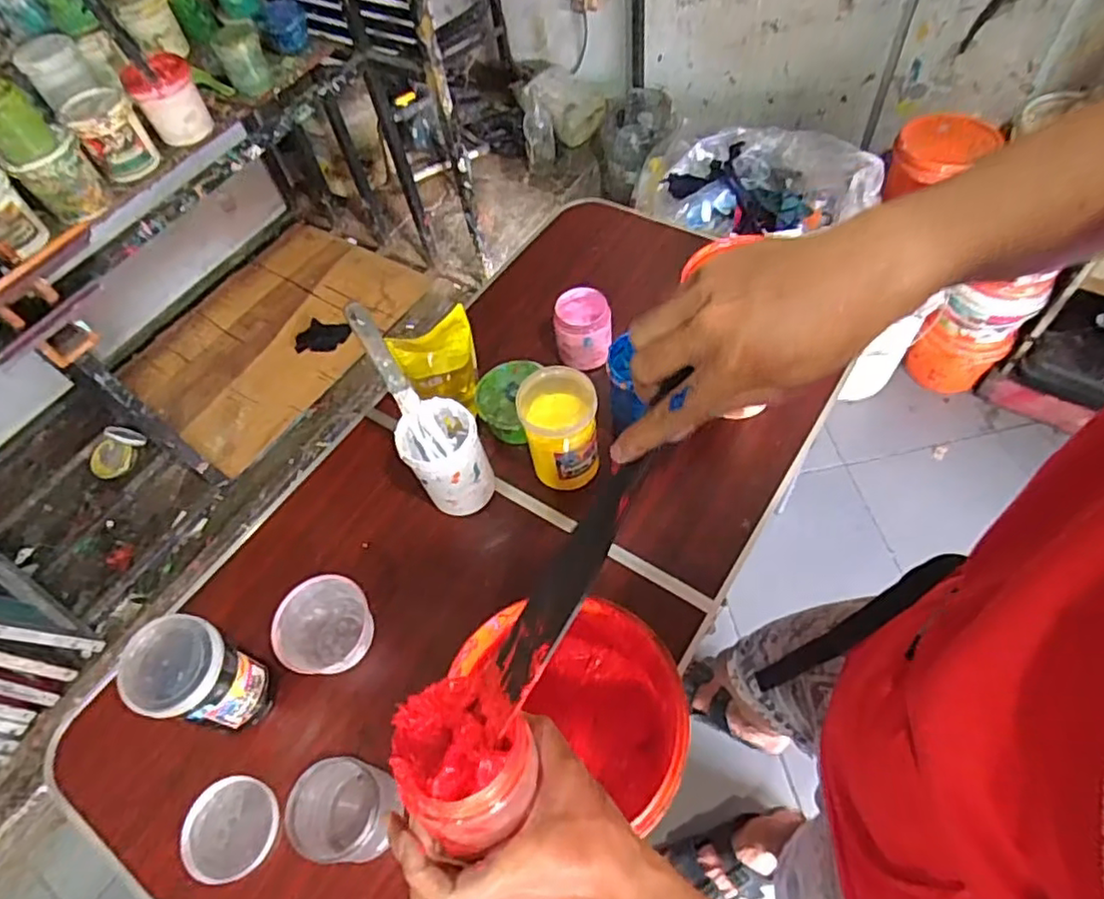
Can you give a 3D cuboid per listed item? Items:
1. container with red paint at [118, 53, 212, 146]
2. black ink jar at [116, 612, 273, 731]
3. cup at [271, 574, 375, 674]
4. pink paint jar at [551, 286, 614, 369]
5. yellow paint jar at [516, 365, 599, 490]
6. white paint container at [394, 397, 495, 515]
[{"bbox_3d":[-0.776,-0.705,1.320,0.125,0.143,0.143,-29,59,-11],"label":"container with red paint"},{"bbox_3d":[-0.385,0.253,0.717,0.089,0.167,0.097,-3,58,5],"label":"black ink jar"},{"bbox_3d":[-0.279,0.224,0.795,0.108,0.072,0.109,-3,58,5],"label":"cup"},{"bbox_3d":[0.047,-0.185,0.988,0.083,0.090,0.089,-3,58,5],"label":"pink paint jar"},{"bbox_3d":[0.011,-0.024,0.846,0.094,0.144,0.099,-3,58,5],"label":"yellow paint jar"},{"bbox_3d":[-0.136,0.013,0.841,0.095,0.139,0.099,-3,58,5],"label":"white paint container"}]

